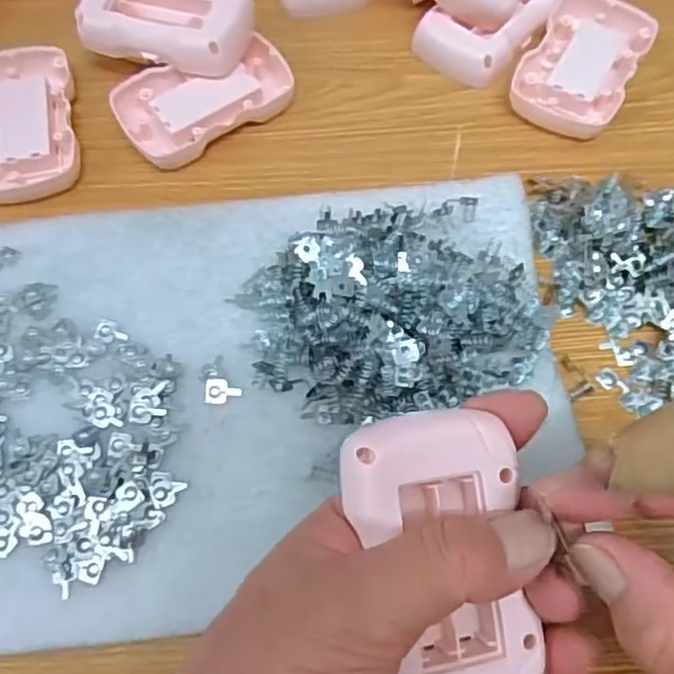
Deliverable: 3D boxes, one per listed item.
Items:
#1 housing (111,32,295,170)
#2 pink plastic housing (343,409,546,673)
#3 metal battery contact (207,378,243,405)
[{"bbox_3d":[-0.069,-0.125,0.341,0.088,0.013,0.052,-29,71,-11],"label":"housing"},{"bbox_3d":[0.032,0.063,0.191,0.049,0.017,0.084,-13,89,-6],"label":"pink plastic housing"},{"bbox_3d":[-0.048,0.023,0.276,0.015,0.004,0.010,-1,68,-1],"label":"metal battery contact"}]

